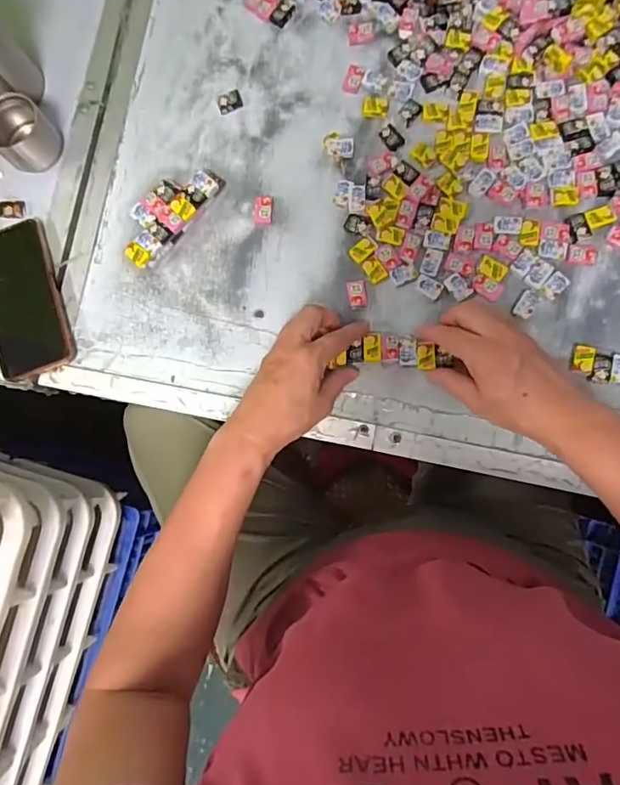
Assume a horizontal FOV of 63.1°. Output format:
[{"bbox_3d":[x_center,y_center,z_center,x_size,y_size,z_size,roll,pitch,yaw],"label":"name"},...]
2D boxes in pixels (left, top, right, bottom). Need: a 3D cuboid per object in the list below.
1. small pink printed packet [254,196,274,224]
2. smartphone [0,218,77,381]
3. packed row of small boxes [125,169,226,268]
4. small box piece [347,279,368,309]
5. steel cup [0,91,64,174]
[{"bbox_3d":[-0.048,-0.191,0.526,0.019,0.008,0.029,5,85,7],"label":"small pink printed packet"},{"bbox_3d":[-0.307,-0.101,0.540,0.082,0.013,0.166,-18,83,4],"label":"smartphone"},{"bbox_3d":[-0.148,-0.190,0.531,0.124,0.022,0.053,-45,82,0],"label":"packed row of small boxes"},{"bbox_3d":[0.047,-0.098,0.504,0.019,0.007,0.029,-10,83,5],"label":"small box piece"},{"bbox_3d":[-0.308,-0.278,0.543,0.060,0.055,0.054,-42,82,1],"label":"steel cup"}]

